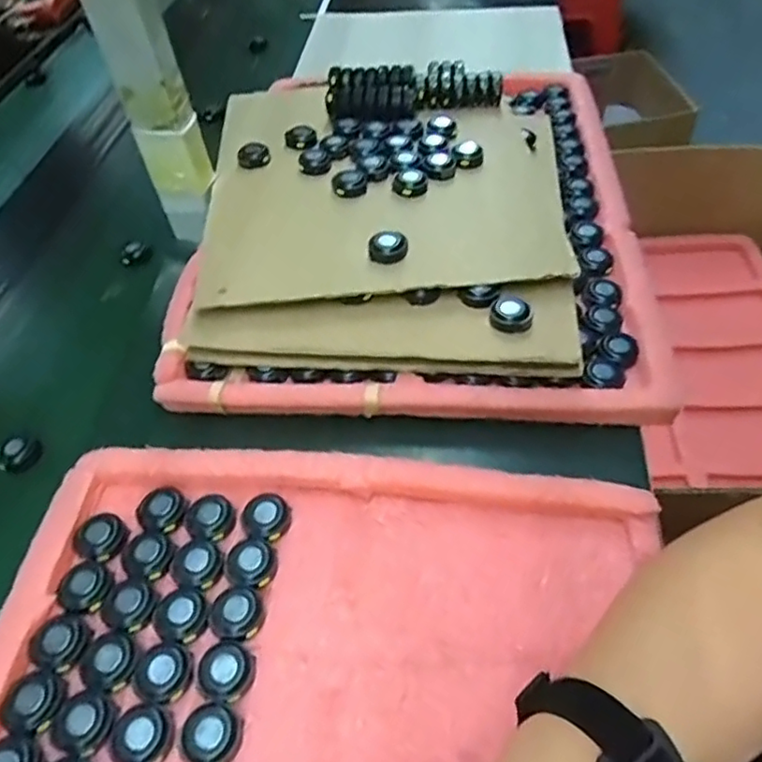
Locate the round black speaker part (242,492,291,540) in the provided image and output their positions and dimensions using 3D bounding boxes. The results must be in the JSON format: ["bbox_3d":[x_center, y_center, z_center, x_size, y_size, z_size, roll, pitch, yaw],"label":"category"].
[{"bbox_3d":[-0.072,0.085,0.387,0.028,0.011,0.030,-3,50,4],"label":"round black speaker part"}]

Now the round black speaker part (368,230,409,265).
[{"bbox_3d":[0.005,-0.105,0.482,0.030,0.012,0.028,-3,50,4],"label":"round black speaker part"}]

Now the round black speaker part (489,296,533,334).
[{"bbox_3d":[0.095,-0.050,0.448,0.029,0.011,0.032,9,52,14],"label":"round black speaker part"}]

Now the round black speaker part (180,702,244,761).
[{"bbox_3d":[-0.085,0.180,0.312,0.031,0.012,0.027,22,55,22],"label":"round black speaker part"}]

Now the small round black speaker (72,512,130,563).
[{"bbox_3d":[-0.174,0.097,0.383,0.029,0.010,0.028,-3,50,4],"label":"small round black speaker"}]

